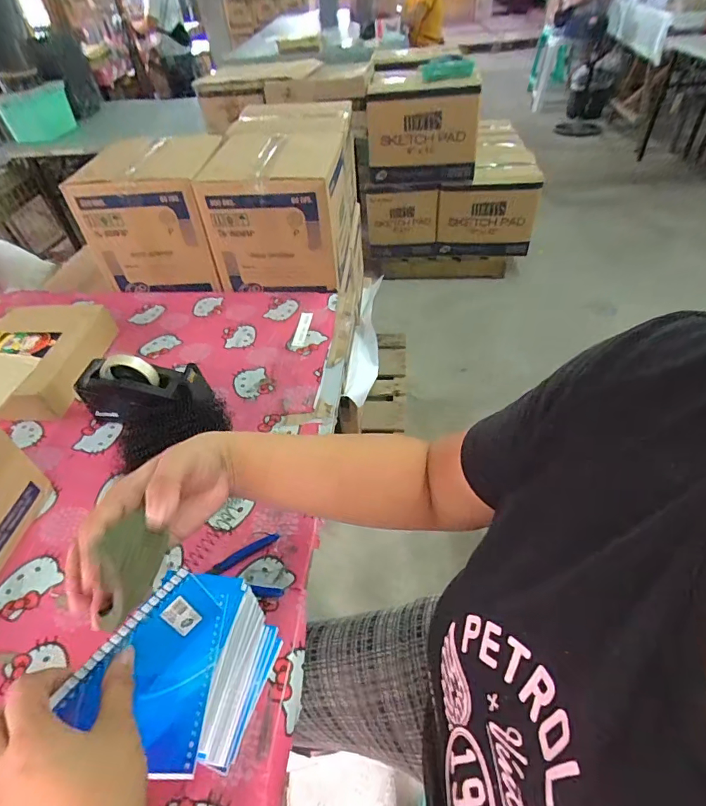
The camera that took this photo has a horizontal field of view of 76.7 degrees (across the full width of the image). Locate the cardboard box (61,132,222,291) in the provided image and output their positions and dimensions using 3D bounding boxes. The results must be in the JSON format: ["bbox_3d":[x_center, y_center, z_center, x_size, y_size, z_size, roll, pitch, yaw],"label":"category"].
[{"bbox_3d":[-0.463,-0.433,1.063,0.277,0.280,0.228,-4,45,1],"label":"cardboard box"}]

